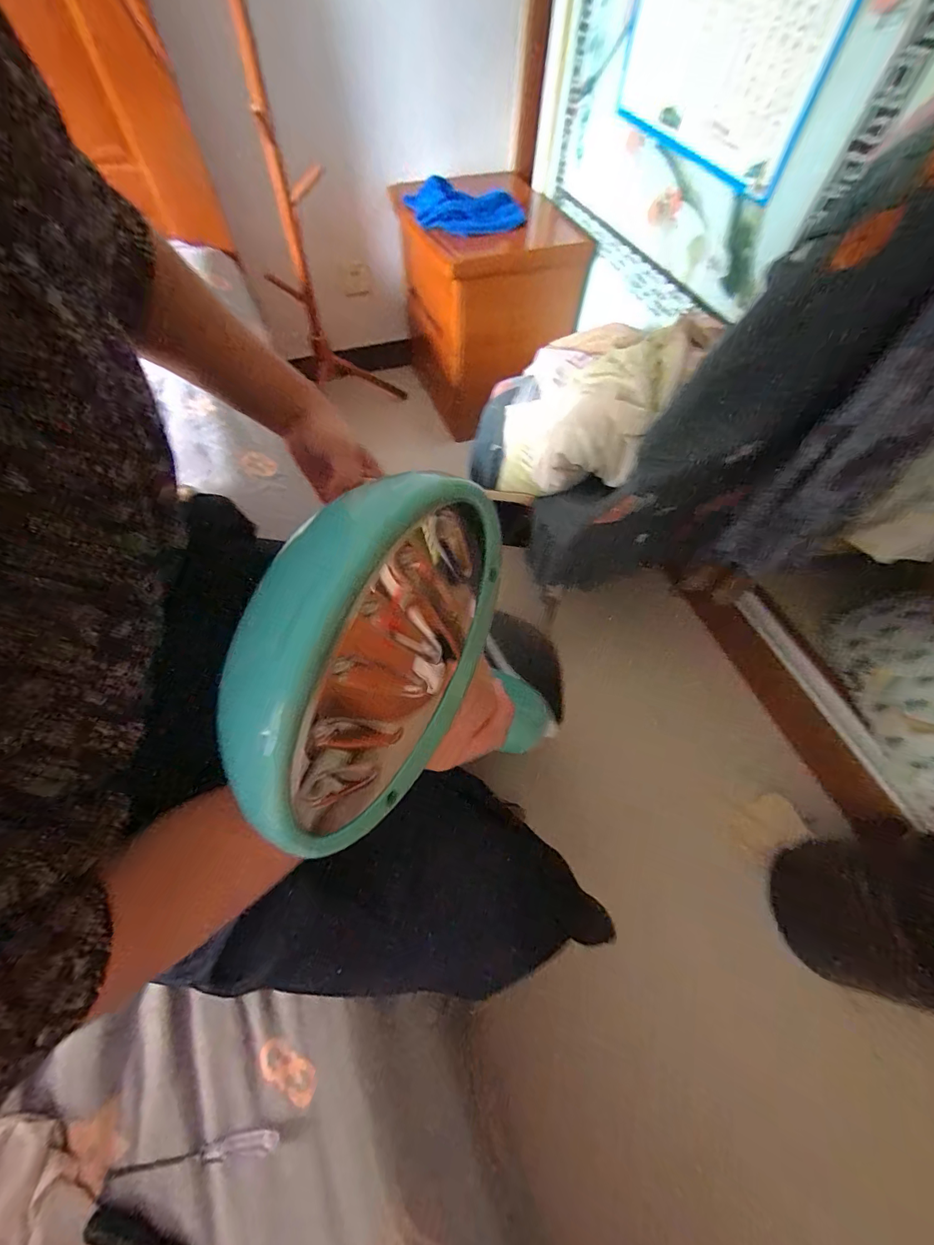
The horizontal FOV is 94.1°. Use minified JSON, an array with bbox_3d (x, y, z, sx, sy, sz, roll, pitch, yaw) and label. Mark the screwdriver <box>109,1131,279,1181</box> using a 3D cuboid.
[{"bbox_3d":[-0.204,0.396,0.323,0.121,0.008,0.013,-5,61,-5],"label":"screwdriver"}]

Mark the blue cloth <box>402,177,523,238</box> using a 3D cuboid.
[{"bbox_3d":[0.000,-1.022,1.073,0.255,0.068,0.160,-17,62,-11],"label":"blue cloth"}]

